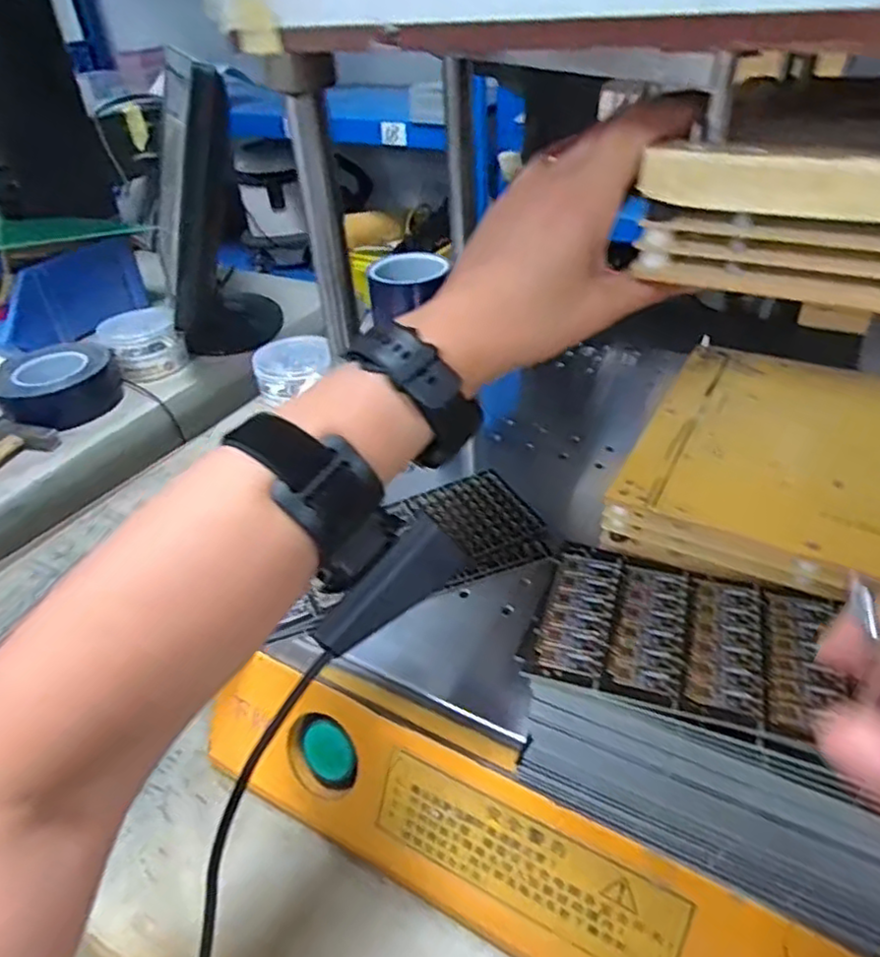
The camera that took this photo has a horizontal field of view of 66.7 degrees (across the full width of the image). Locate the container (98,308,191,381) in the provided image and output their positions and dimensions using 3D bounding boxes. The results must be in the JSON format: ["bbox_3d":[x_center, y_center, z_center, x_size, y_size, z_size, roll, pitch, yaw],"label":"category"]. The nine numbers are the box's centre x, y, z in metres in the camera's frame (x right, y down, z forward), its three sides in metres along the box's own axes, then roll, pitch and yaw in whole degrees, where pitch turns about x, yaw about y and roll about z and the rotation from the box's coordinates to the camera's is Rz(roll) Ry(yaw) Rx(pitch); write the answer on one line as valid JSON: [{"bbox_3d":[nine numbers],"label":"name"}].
[{"bbox_3d":[-0.401,-0.185,0.902,0.096,0.072,0.104,-24,41,-23],"label":"container"}]

